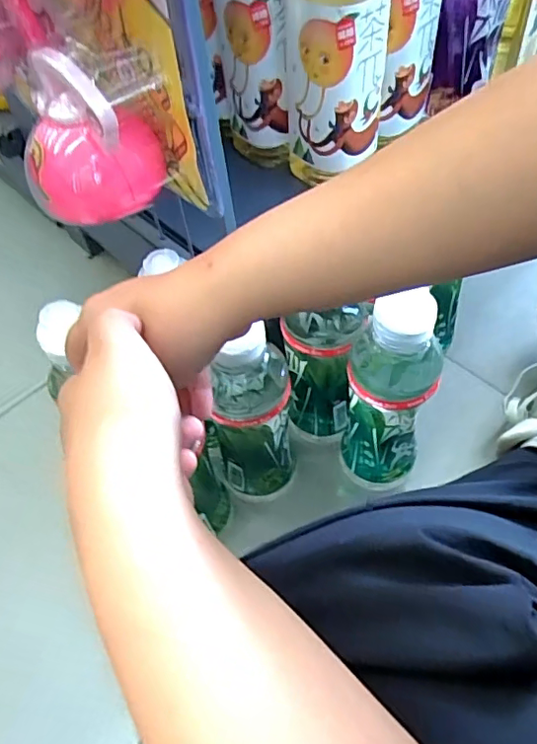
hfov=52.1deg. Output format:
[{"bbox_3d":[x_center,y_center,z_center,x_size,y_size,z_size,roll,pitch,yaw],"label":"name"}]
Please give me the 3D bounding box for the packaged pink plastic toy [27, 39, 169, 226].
[{"bbox_3d":[-0.111,-0.150,0.338,0.088,0.091,0.075,-23,55,-12],"label":"packaged pink plastic toy"}]

